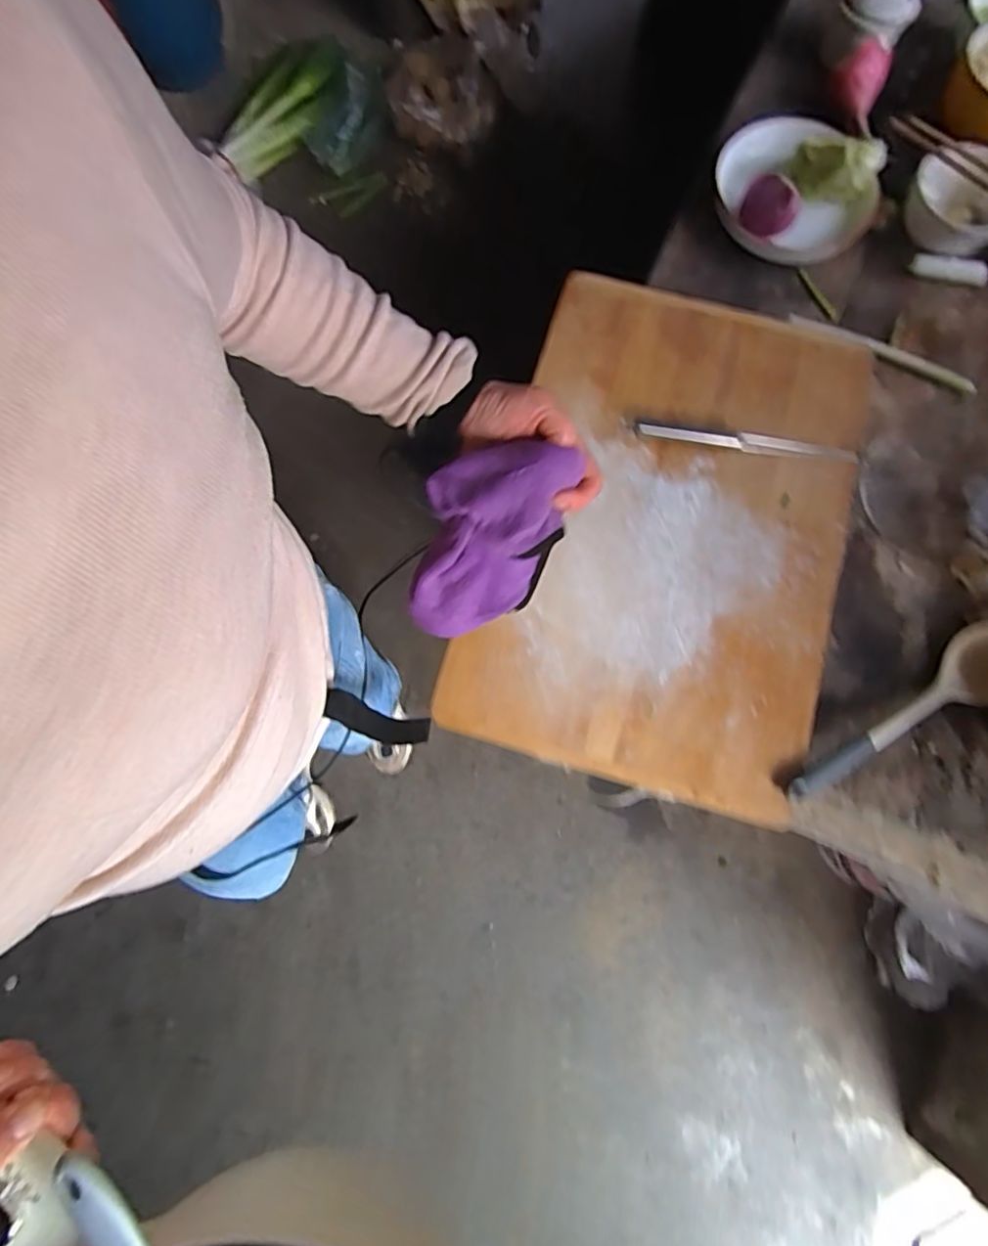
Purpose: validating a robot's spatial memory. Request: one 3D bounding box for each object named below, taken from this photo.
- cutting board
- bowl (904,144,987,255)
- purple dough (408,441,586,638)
[{"bbox_3d":[0.196,-0.110,0.658,0.372,0.032,0.569,15,77,5],"label":"cutting board"},{"bbox_3d":[0.591,-0.529,0.738,0.109,0.050,0.116,0,79,0],"label":"bowl"},{"bbox_3d":[-0.011,-0.062,0.447,0.090,0.168,0.043,37,36,9],"label":"purple dough"}]

